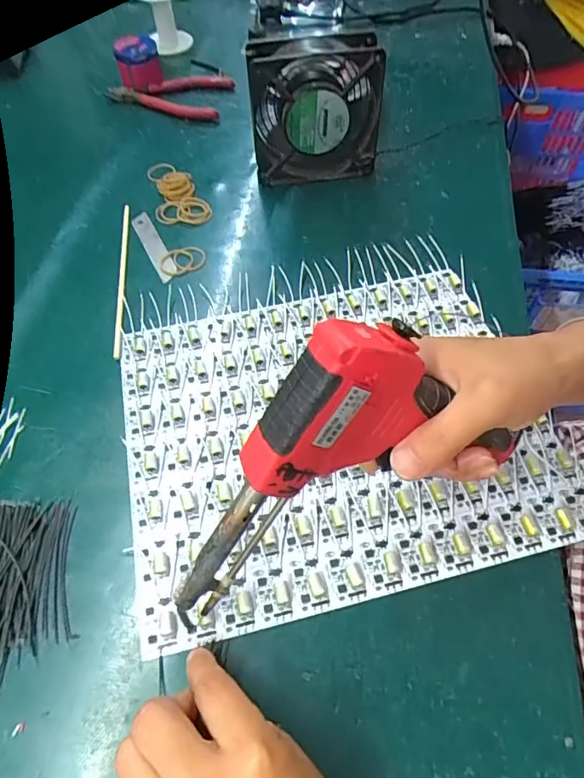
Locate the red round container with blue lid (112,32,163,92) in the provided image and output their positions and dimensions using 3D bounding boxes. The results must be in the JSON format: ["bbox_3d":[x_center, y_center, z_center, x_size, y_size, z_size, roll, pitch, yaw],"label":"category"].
[{"bbox_3d":[-0.185,-0.400,0.617,0.053,0.042,0.046,-14,56,-7],"label":"red round container with blue lid"}]

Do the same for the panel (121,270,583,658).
[{"bbox_3d":[0.027,0.022,0.362,0.286,0.010,0.239,-13,56,-6],"label":"panel"}]

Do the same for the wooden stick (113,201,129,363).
[{"bbox_3d":[-0.152,-0.104,0.453,0.005,0.007,0.188,-7,55,-2],"label":"wooden stick"}]

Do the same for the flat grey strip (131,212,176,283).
[{"bbox_3d":[-0.131,-0.136,0.482,0.018,0.004,0.099,-29,60,-5],"label":"flat grey strip"}]

